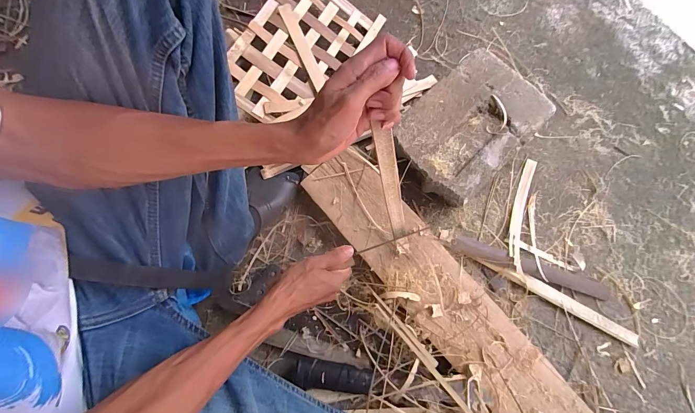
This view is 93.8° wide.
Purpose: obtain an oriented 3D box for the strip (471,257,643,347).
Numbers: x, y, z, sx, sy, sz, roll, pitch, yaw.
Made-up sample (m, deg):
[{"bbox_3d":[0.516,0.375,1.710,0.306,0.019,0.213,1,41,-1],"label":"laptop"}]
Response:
[{"bbox_3d":[0.388,0.167,0.603,0.319,0.012,0.026,29,74,5],"label":"strip"}]

